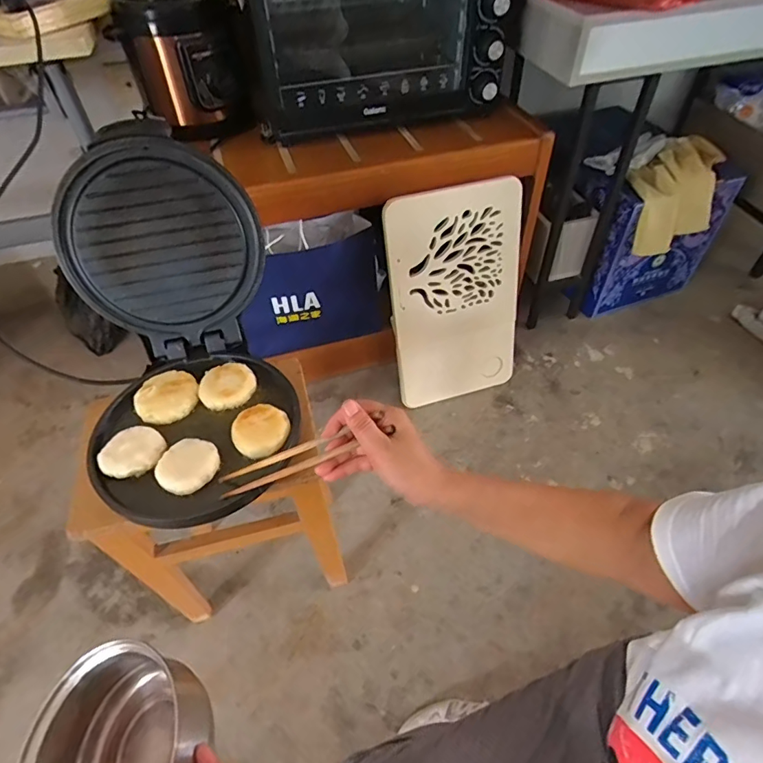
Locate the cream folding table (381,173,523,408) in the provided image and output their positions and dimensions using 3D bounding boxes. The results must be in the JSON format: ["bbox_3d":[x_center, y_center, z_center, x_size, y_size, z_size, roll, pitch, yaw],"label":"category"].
[{"bbox_3d":[0.176,-0.180,1.079,0.316,0.507,0.042,-14,36,-7],"label":"cream folding table"}]

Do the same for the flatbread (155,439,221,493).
[{"bbox_3d":[-0.223,0.095,0.554,0.066,0.011,0.068,-1,49,2],"label":"flatbread"}]

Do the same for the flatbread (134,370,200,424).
[{"bbox_3d":[-0.282,0.019,0.627,0.079,0.014,0.079,-16,50,-11],"label":"flatbread"}]

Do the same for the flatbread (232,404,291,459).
[{"bbox_3d":[-0.147,0.059,0.589,0.068,0.016,0.071,2,49,5],"label":"flatbread"}]

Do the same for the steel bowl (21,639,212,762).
[{"bbox_3d":[-0.219,0.314,0.405,0.128,0.089,0.162,-1,66,13],"label":"steel bowl"}]

